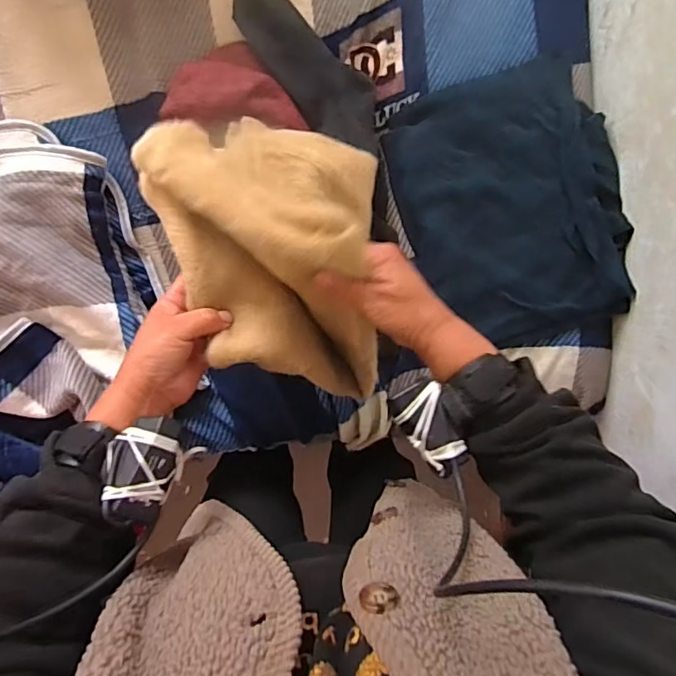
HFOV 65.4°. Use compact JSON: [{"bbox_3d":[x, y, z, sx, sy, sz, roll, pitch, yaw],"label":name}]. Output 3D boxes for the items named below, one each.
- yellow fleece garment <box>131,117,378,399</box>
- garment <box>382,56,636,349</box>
[{"bbox_3d":[-0.059,-0.082,0.503,0.200,0.260,0.259,4,99,-4],"label":"yellow fleece garment"},{"bbox_3d":[0.225,-0.158,0.665,0.260,0.033,0.332,-19,99,0],"label":"garment"}]

